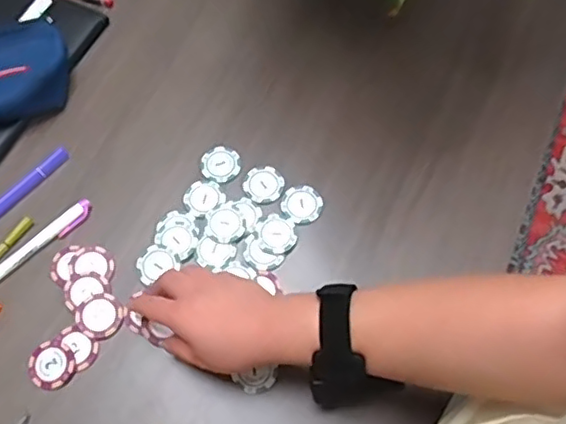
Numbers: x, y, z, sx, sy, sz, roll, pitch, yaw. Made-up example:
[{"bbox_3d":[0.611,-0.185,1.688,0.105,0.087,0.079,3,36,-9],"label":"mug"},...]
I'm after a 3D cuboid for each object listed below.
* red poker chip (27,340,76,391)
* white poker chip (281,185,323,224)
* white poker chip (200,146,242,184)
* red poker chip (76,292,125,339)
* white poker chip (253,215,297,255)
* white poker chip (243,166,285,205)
[{"bbox_3d":[-0.195,0.129,0.500,0.040,0.004,0.037,39,70,15],"label":"red poker chip"},{"bbox_3d":[0.018,-0.008,0.564,0.037,0.004,0.040,1,65,-2],"label":"white poker chip"},{"bbox_3d":[-0.061,-0.048,0.583,0.038,0.004,0.040,-38,72,-17],"label":"white poker chip"},{"bbox_3d":[-0.159,0.090,0.516,0.038,0.004,0.037,1,65,-2],"label":"red poker chip"},{"bbox_3d":[-0.006,0.021,0.549,0.037,0.004,0.037,1,65,-2],"label":"white poker chip"},{"bbox_3d":[-0.018,-0.027,0.572,0.037,0.004,0.039,1,65,-2],"label":"white poker chip"}]

